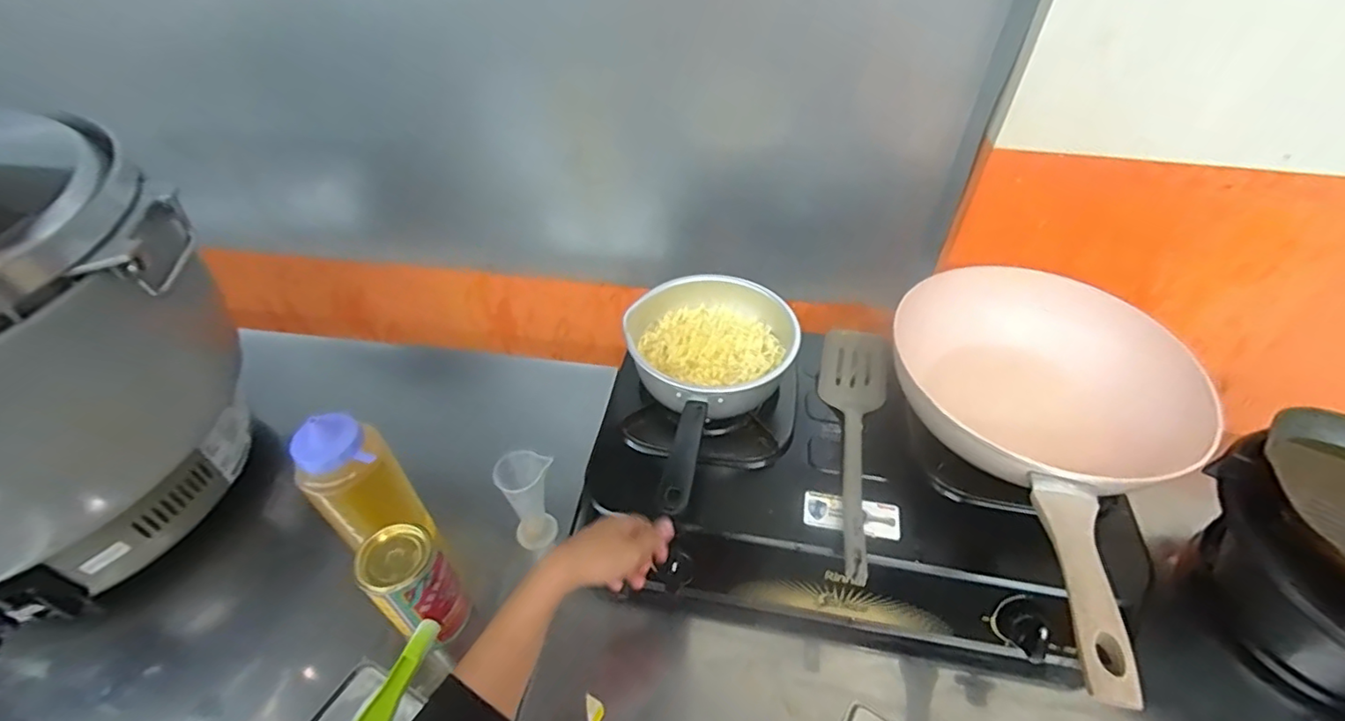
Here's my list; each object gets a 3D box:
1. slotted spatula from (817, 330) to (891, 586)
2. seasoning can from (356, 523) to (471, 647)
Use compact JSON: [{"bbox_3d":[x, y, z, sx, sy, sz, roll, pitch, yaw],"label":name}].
[{"bbox_3d":[0.200,0.089,0.657,0.079,0.039,0.318,11,47,11],"label":"slotted spatula"},{"bbox_3d":[-0.260,0.232,0.593,0.069,0.133,0.067,0,46,0],"label":"seasoning can"}]

